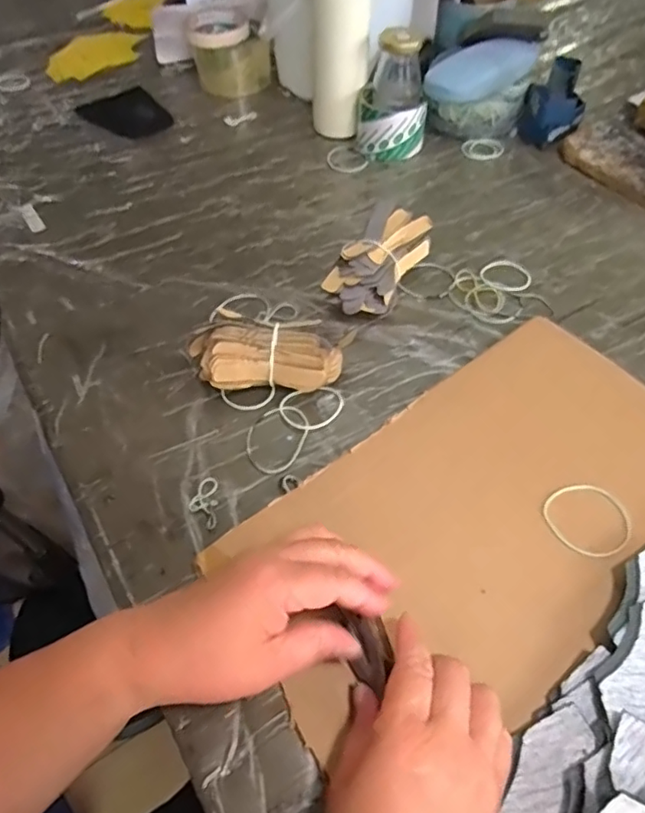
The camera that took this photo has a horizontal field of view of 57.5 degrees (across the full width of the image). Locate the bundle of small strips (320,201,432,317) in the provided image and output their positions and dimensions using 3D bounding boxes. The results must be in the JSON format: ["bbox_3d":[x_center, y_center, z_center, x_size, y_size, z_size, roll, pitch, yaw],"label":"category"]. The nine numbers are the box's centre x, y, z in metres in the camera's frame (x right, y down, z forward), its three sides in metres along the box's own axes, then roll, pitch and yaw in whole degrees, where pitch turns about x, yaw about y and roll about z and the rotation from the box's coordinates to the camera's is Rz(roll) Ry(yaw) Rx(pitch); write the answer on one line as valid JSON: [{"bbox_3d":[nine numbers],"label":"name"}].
[{"bbox_3d":[0.053,-0.133,0.561,0.060,0.048,0.126,24,56,19],"label":"bundle of small strips"}]

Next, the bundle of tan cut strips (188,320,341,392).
[{"bbox_3d":[-0.046,-0.039,0.485,0.120,0.052,0.036,0,52,1],"label":"bundle of tan cut strips"}]

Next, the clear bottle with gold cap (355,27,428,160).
[{"bbox_3d":[0.083,-0.368,0.694,0.081,0.128,0.077,6,52,6],"label":"clear bottle with gold cap"}]

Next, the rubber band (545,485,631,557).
[{"bbox_3d":[0.186,0.077,0.409,0.055,0.004,0.055,-31,57,-21],"label":"rubber band"}]

